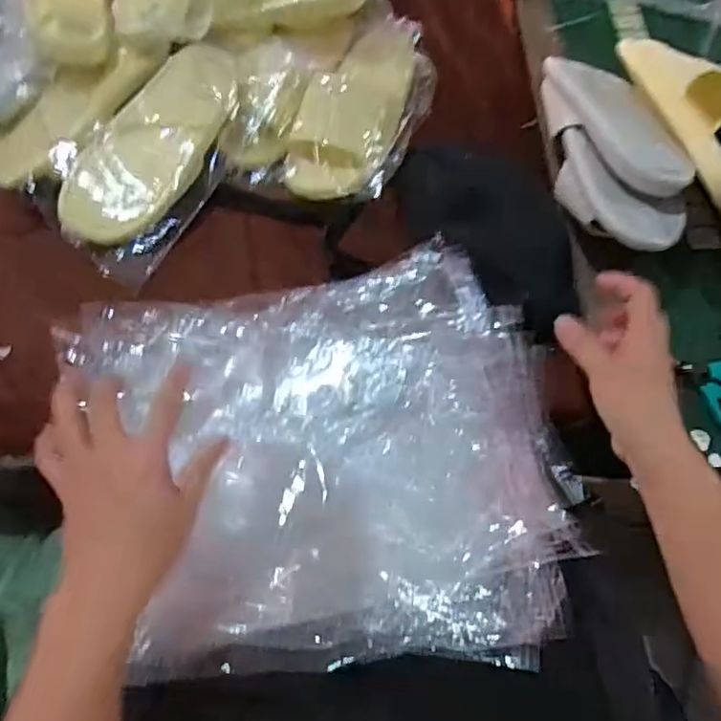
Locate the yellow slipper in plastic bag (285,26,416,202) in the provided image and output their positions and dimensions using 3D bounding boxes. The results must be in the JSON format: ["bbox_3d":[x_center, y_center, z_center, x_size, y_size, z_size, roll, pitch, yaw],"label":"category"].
[{"bbox_3d":[-0.006,-0.306,0.705,0.115,0.060,0.263,12,67,5],"label":"yellow slipper in plastic bag"}]

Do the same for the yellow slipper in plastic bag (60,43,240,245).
[{"bbox_3d":[-0.219,-0.229,0.670,0.108,0.064,0.250,34,70,14],"label":"yellow slipper in plastic bag"}]

